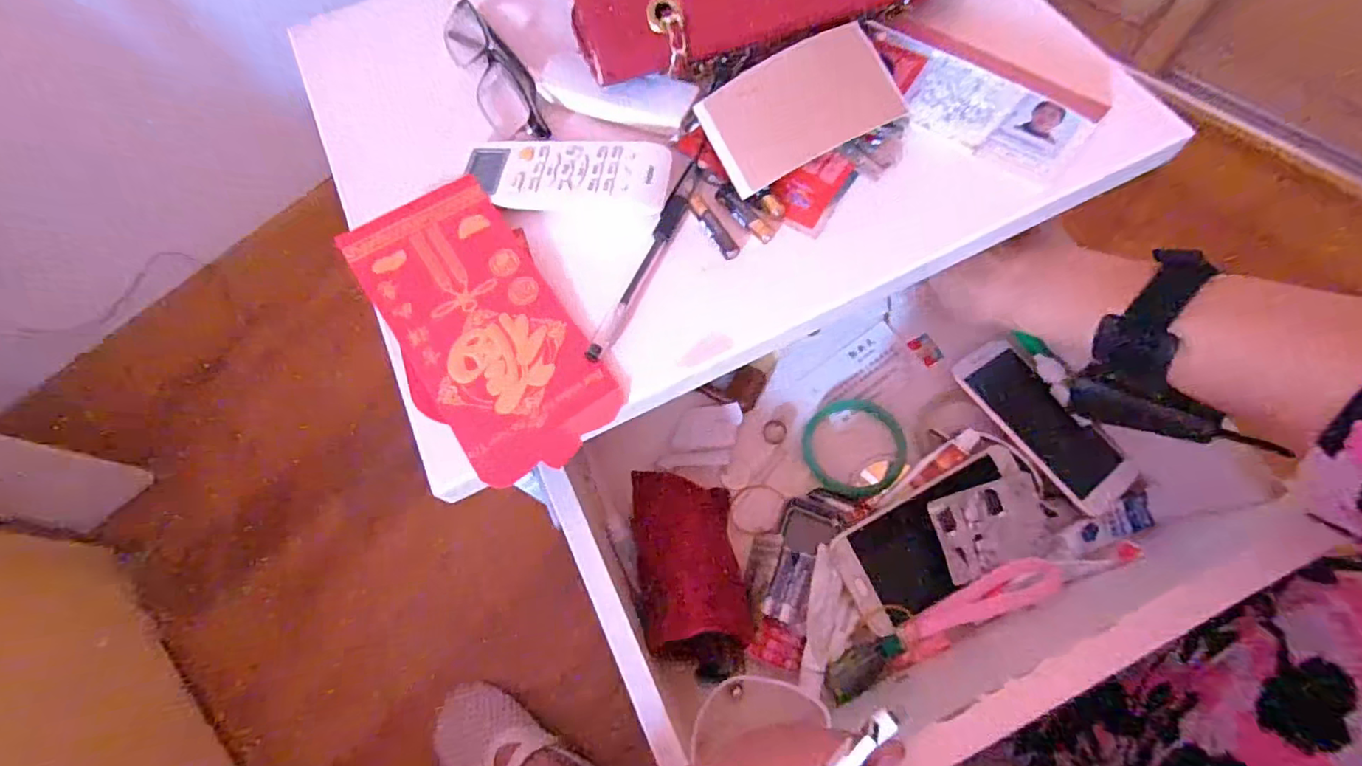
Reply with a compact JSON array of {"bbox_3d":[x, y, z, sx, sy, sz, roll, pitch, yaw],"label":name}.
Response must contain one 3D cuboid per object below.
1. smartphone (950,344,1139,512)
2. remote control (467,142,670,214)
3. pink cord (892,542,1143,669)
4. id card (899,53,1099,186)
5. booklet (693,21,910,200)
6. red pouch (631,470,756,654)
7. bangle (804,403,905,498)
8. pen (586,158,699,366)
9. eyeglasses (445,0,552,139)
[{"bbox_3d":[0.263,0.027,0.421,0.060,0.010,0.135,-32,71,-10],"label":"smartphone"},{"bbox_3d":[-0.067,-0.121,0.341,0.120,0.014,0.049,7,69,5],"label":"remote control"},{"bbox_3d":[0.210,0.136,0.377,0.162,0.019,0.028,-27,69,6],"label":"pink cord"},{"bbox_3d":[0.187,-0.161,0.346,0.100,0.007,0.056,29,79,10],"label":"id card"},{"bbox_3d":[0.069,-0.163,0.342,0.109,0.006,0.067,-29,86,-1],"label":"booklet"},{"bbox_3d":[0.005,0.118,0.395,0.069,0.055,0.107,-7,69,0],"label":"red pouch"},{"bbox_3d":[0.132,0.048,0.441,0.075,0.006,0.077,-5,69,1],"label":"bangle"},{"bbox_3d":[-0.019,-0.070,0.327,0.011,0.007,0.135,22,71,11],"label":"pen"},{"bbox_3d":[-0.125,-0.208,0.385,0.037,0.025,0.136,-27,70,-8],"label":"eyeglasses"}]

